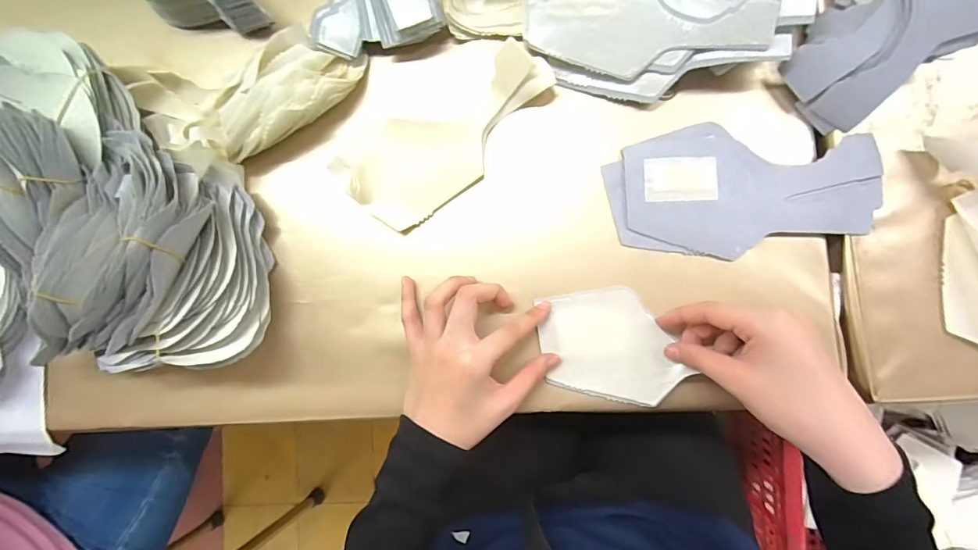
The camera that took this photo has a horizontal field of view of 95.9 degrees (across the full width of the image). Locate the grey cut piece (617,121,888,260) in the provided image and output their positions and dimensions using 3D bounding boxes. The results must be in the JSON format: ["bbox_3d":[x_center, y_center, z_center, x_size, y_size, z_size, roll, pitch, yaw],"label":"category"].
[{"bbox_3d":[0.204,-0.069,0.349,0.184,0.010,0.100,-1,86,5],"label":"grey cut piece"}]

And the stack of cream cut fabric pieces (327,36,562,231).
[{"bbox_3d":[-0.042,-0.123,0.361,0.095,0.026,0.175,44,91,6],"label":"stack of cream cut fabric pieces"}]

